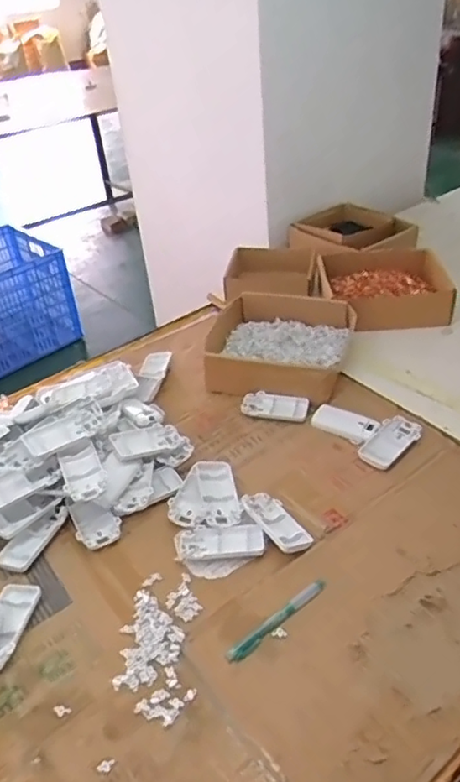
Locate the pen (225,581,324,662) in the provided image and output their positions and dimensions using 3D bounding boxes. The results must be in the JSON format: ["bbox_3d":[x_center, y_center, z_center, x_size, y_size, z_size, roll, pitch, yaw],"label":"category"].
[{"bbox_3d":[0.050,0.232,0.604,0.126,0.010,0.014,-29,46,-26],"label":"pen"}]

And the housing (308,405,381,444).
[{"bbox_3d":[0.159,0.045,0.829,0.091,0.015,0.044,24,48,30],"label":"housing"}]

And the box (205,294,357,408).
[{"bbox_3d":[0.077,-0.071,0.950,0.218,0.067,0.193,10,42,16],"label":"box"}]

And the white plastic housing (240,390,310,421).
[{"bbox_3d":[0.065,0.022,0.872,0.100,0.016,0.049,11,42,18],"label":"white plastic housing"}]

